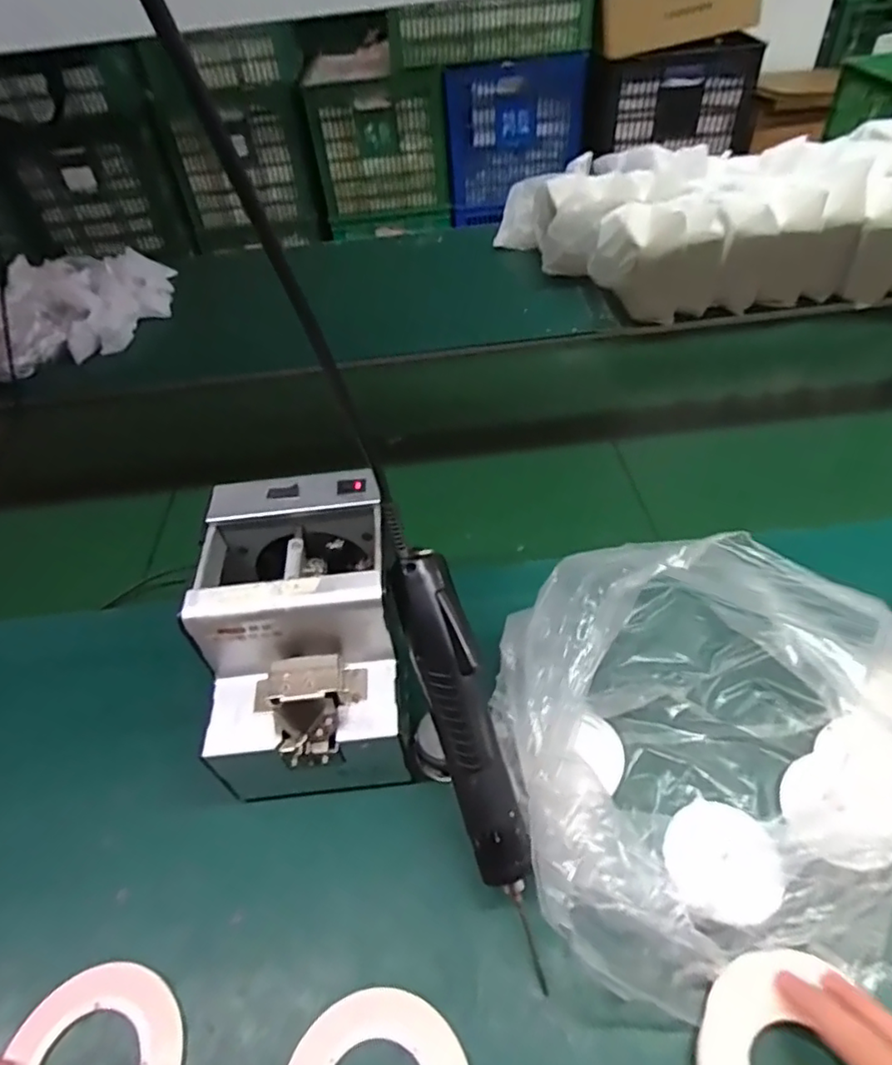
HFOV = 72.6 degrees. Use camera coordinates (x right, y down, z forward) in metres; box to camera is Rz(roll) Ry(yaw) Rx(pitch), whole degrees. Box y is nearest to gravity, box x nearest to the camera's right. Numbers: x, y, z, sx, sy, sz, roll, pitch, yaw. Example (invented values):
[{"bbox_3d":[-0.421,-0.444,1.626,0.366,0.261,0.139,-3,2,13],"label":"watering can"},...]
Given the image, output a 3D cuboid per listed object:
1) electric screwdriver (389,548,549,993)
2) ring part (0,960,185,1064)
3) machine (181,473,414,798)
[{"bbox_3d":[0.016,0.131,0.368,0.037,0.031,0.245,-16,81,-9],"label":"electric screwdriver"},{"bbox_3d":[-0.198,0.300,0.337,0.099,0.008,0.097,-3,46,4],"label":"ring part"},{"bbox_3d":[-0.096,0.078,0.437,0.121,0.160,0.171,-6,46,1],"label":"machine"}]

